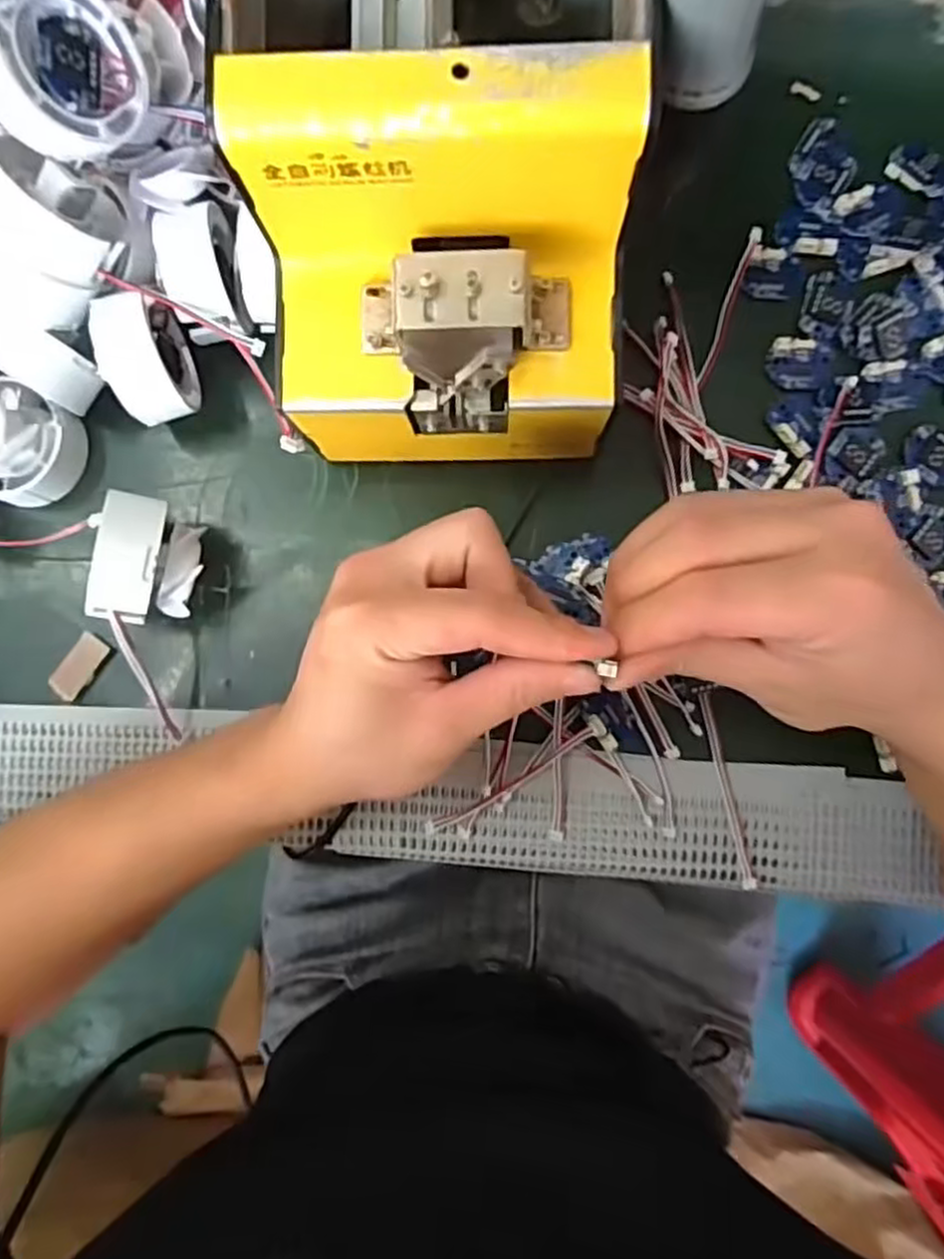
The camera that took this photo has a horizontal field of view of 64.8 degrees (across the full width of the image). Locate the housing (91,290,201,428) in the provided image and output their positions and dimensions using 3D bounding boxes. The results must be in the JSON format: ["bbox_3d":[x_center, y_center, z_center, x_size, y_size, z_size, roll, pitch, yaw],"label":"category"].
[{"bbox_3d":[-0.141,-0.116,0.329,0.027,0.049,0.051,-11,87,2],"label":"housing"}]

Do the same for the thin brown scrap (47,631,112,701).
[{"bbox_3d":[-0.181,0.017,0.343,0.015,0.004,0.031,36,89,4],"label":"thin brown scrap"}]

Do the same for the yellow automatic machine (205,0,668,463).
[{"bbox_3d":[-0.010,-0.163,0.276,0.120,0.152,0.168,-1,87,2],"label":"yellow automatic machine"}]

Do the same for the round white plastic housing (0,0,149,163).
[{"bbox_3d":[-0.153,-0.205,0.274,0.026,0.053,0.054,7,82,40],"label":"round white plastic housing"}]

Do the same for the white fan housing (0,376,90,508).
[{"bbox_3d":[-0.206,-0.083,0.333,0.047,0.036,0.052,26,88,4],"label":"white fan housing"}]

